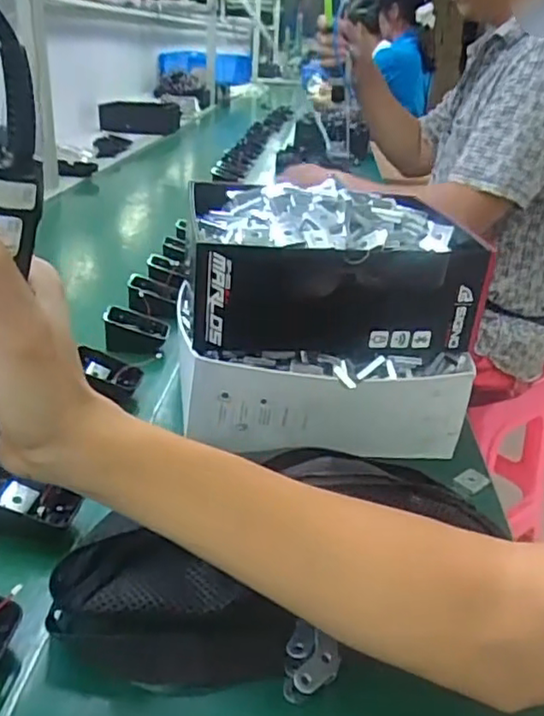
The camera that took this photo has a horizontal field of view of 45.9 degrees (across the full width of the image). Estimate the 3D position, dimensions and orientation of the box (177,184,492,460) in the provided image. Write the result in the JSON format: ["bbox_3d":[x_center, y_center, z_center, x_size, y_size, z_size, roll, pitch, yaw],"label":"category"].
[{"bbox_3d":[0.038,-0.044,0.576,0.245,0.185,0.194,1,24,-9],"label":"box"}]

